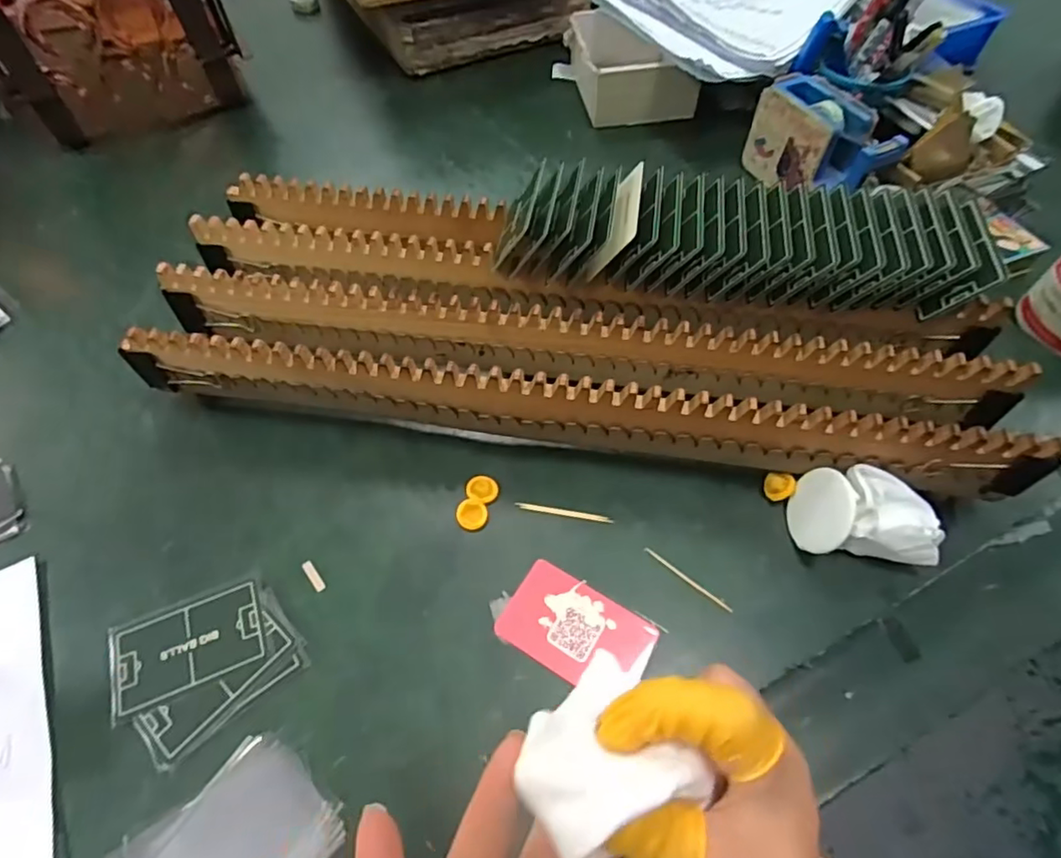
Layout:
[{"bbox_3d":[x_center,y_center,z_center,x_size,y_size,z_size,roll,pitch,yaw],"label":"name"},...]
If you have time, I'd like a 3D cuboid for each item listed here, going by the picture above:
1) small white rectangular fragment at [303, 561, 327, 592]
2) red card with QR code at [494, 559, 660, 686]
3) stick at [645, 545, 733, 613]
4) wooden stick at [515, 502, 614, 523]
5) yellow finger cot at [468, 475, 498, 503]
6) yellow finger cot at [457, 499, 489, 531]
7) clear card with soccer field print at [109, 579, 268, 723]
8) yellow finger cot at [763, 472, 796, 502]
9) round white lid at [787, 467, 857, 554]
[{"bbox_3d":[-0.137,0.093,0.367,0.007,0.004,0.023,-31,61,-21],"label":"small white rectangular fragment"},{"bbox_3d":[0.026,0.119,0.348,0.082,0.005,0.055,27,61,18],"label":"red card with QR code"},{"bbox_3d":[0.099,0.095,0.366,0.062,0.005,0.004,34,60,21],"label":"stick"},{"bbox_3d":[0.022,0.056,0.389,0.064,0.004,0.005,9,55,5],"label":"wooden stick"},{"bbox_3d":[-0.032,0.040,0.396,0.021,0.004,0.019,17,59,11],"label":"yellow finger cot"},{"bbox_3d":[-0.039,0.057,0.387,0.021,0.005,0.020,0,57,0],"label":"yellow finger cot"},{"bbox_3d":[-0.202,0.127,0.344,0.084,0.004,0.053,-19,60,-12],"label":"clear card with soccer field print"},{"bbox_3d":[0.166,0.038,0.389,0.019,0.014,0.016,38,64,22],"label":"yellow finger cot"},{"bbox_3d":[0.180,0.050,0.361,0.004,0.050,0.050,12,63,-19],"label":"round white lid"}]

